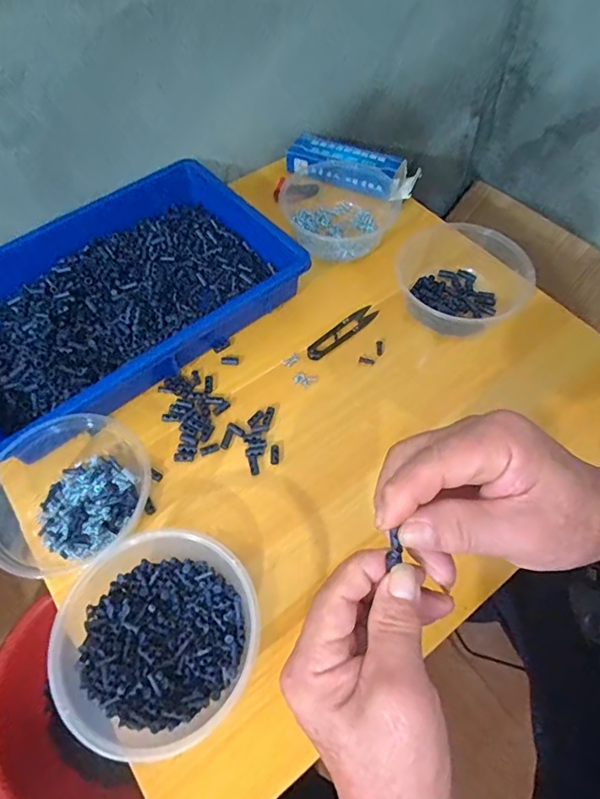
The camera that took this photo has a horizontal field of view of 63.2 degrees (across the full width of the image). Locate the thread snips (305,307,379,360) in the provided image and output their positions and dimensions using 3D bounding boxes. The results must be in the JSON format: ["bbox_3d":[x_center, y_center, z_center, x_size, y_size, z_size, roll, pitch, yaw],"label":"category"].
[{"bbox_3d":[0.048,-0.074,0.539,0.098,0.006,0.024,-38,66,-21],"label":"thread snips"}]

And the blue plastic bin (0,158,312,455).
[{"bbox_3d":[-0.209,-0.122,0.539,0.363,0.062,0.266,-35,65,-20],"label":"blue plastic bin"}]

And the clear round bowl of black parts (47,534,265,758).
[{"bbox_3d":[-0.104,0.177,0.365,0.142,0.058,0.137,0,59,0],"label":"clear round bowl of black parts"}]

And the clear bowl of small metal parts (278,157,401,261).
[{"bbox_3d":[0.045,-0.237,0.611,0.143,0.046,0.152,0,59,0],"label":"clear bowl of small metal parts"}]

